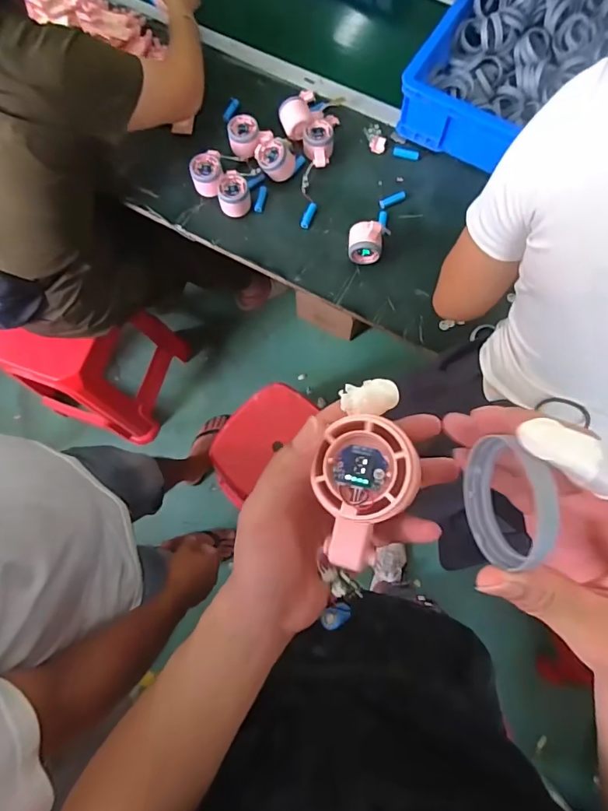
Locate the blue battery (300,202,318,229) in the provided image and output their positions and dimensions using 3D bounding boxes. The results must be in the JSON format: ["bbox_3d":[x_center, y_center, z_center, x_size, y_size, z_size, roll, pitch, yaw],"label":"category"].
[{"bbox_3d":[0.009,-0.365,0.896,0.019,0.012,0.056,20,77,6],"label":"blue battery"}]

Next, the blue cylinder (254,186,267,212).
[{"bbox_3d":[-0.083,-0.397,0.898,0.016,0.011,0.052,12,77,4],"label":"blue cylinder"}]

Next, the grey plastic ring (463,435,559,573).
[{"bbox_3d":[0.088,0.042,0.207,0.016,0.054,0.054,-3,76,1],"label":"grey plastic ring"}]

